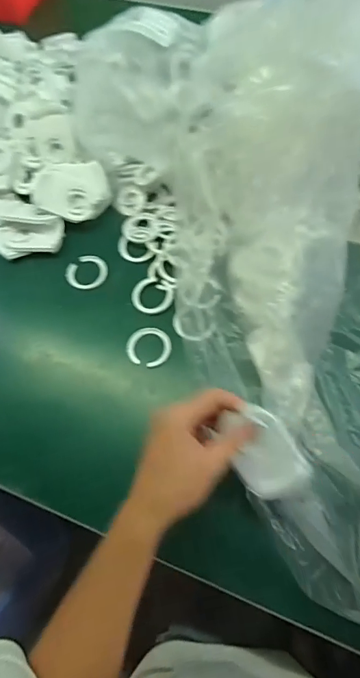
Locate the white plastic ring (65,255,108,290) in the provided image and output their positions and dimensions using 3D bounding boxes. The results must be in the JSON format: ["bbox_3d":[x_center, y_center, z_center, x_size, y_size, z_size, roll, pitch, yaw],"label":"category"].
[{"bbox_3d":[-0.127,-0.092,0.579,0.054,0.006,0.049,-39,69,-14],"label":"white plastic ring"}]

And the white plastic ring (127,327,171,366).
[{"bbox_3d":[-0.039,0.009,0.524,0.055,0.009,0.050,-1,65,2],"label":"white plastic ring"}]

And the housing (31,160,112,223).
[{"bbox_3d":[-0.151,-0.206,0.595,0.103,0.025,0.080,-6,93,-5],"label":"housing"}]

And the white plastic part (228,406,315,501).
[{"bbox_3d":[0.075,0.103,0.378,0.056,0.005,0.085,-33,96,10],"label":"white plastic part"}]

